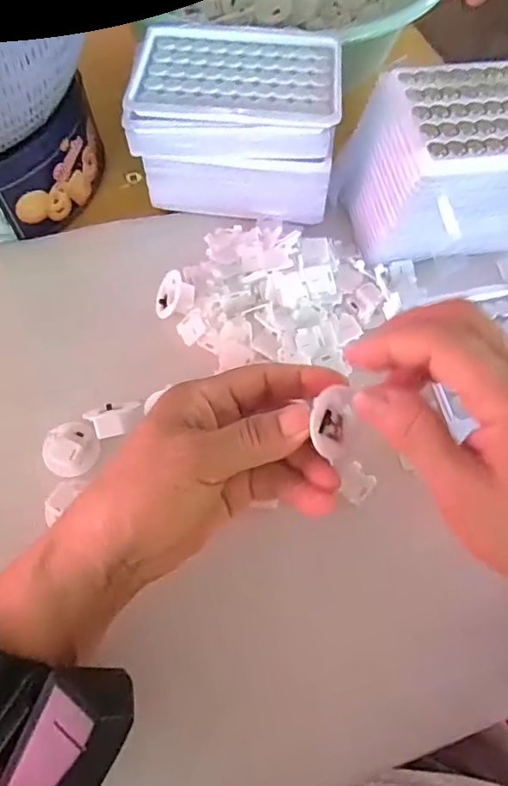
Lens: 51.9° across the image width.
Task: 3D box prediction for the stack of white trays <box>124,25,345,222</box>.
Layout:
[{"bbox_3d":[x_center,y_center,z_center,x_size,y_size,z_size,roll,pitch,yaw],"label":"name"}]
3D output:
[{"bbox_3d":[-0.009,-0.189,0.368,0.138,0.082,0.105,4,66,0],"label":"stack of white trays"}]

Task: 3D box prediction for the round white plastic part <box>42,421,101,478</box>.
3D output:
[{"bbox_3d":[-0.106,0.032,0.305,0.029,0.011,0.032,20,66,6],"label":"round white plastic part"}]

